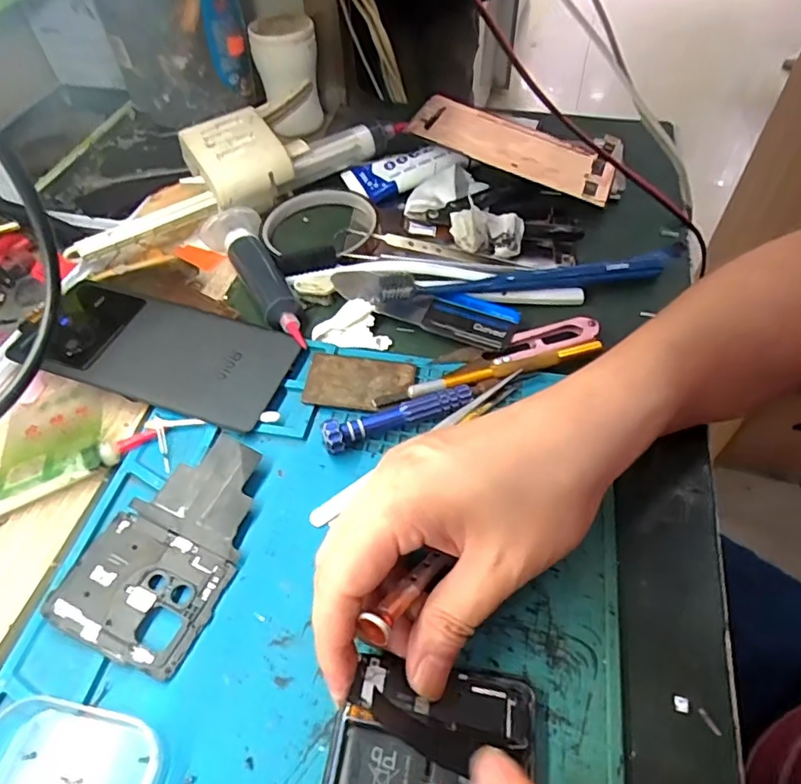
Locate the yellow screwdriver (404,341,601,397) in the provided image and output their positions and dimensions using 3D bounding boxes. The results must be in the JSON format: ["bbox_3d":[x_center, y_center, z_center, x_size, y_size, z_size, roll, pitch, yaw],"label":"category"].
[{"bbox_3d":[0.060,-0.014,0.317,0.113,0.006,0.010,-14,53,-9],"label":"yellow screwdriver"}]

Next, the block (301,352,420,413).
[{"bbox_3d":[-0.023,-0.006,0.317,0.058,0.005,0.037,7,53,7],"label":"block"}]

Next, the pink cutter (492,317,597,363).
[{"bbox_3d":[0.085,-0.031,0.329,0.065,0.007,0.021,-14,53,-9],"label":"pink cutter"}]

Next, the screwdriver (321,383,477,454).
[{"bbox_3d":[-0.001,0.012,0.296,0.083,0.015,0.018,-20,54,-13],"label":"screwdriver"}]

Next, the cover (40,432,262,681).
[{"bbox_3d":[-0.105,0.068,0.261,0.064,0.008,0.104,17,55,15],"label":"cover"}]

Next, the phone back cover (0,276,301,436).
[{"bbox_3d":[-0.144,-0.027,0.331,0.158,0.012,0.072,14,54,12],"label":"phone back cover"}]

